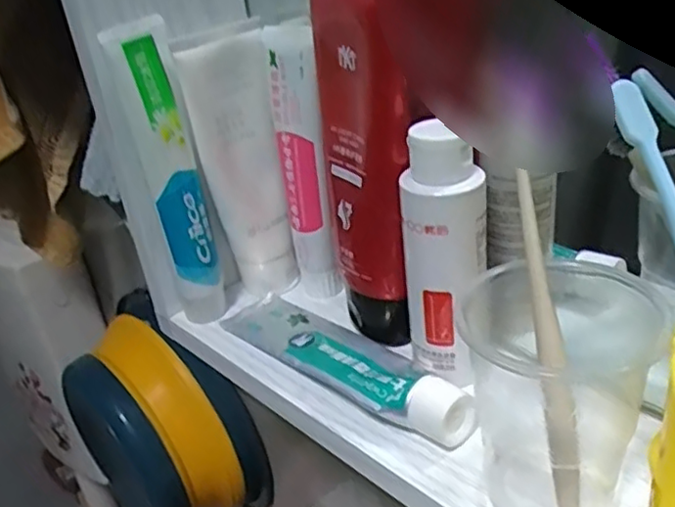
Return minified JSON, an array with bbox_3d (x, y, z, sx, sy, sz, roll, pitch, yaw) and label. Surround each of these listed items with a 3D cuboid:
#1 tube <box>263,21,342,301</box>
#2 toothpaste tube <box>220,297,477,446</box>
[{"bbox_3d":[-0.016,-0.046,0.381,0.035,0.160,0.023,16,37,36],"label":"tube"},{"bbox_3d":[-0.001,0.051,0.344,0.045,0.026,0.169,-28,35,-32],"label":"toothpaste tube"}]

